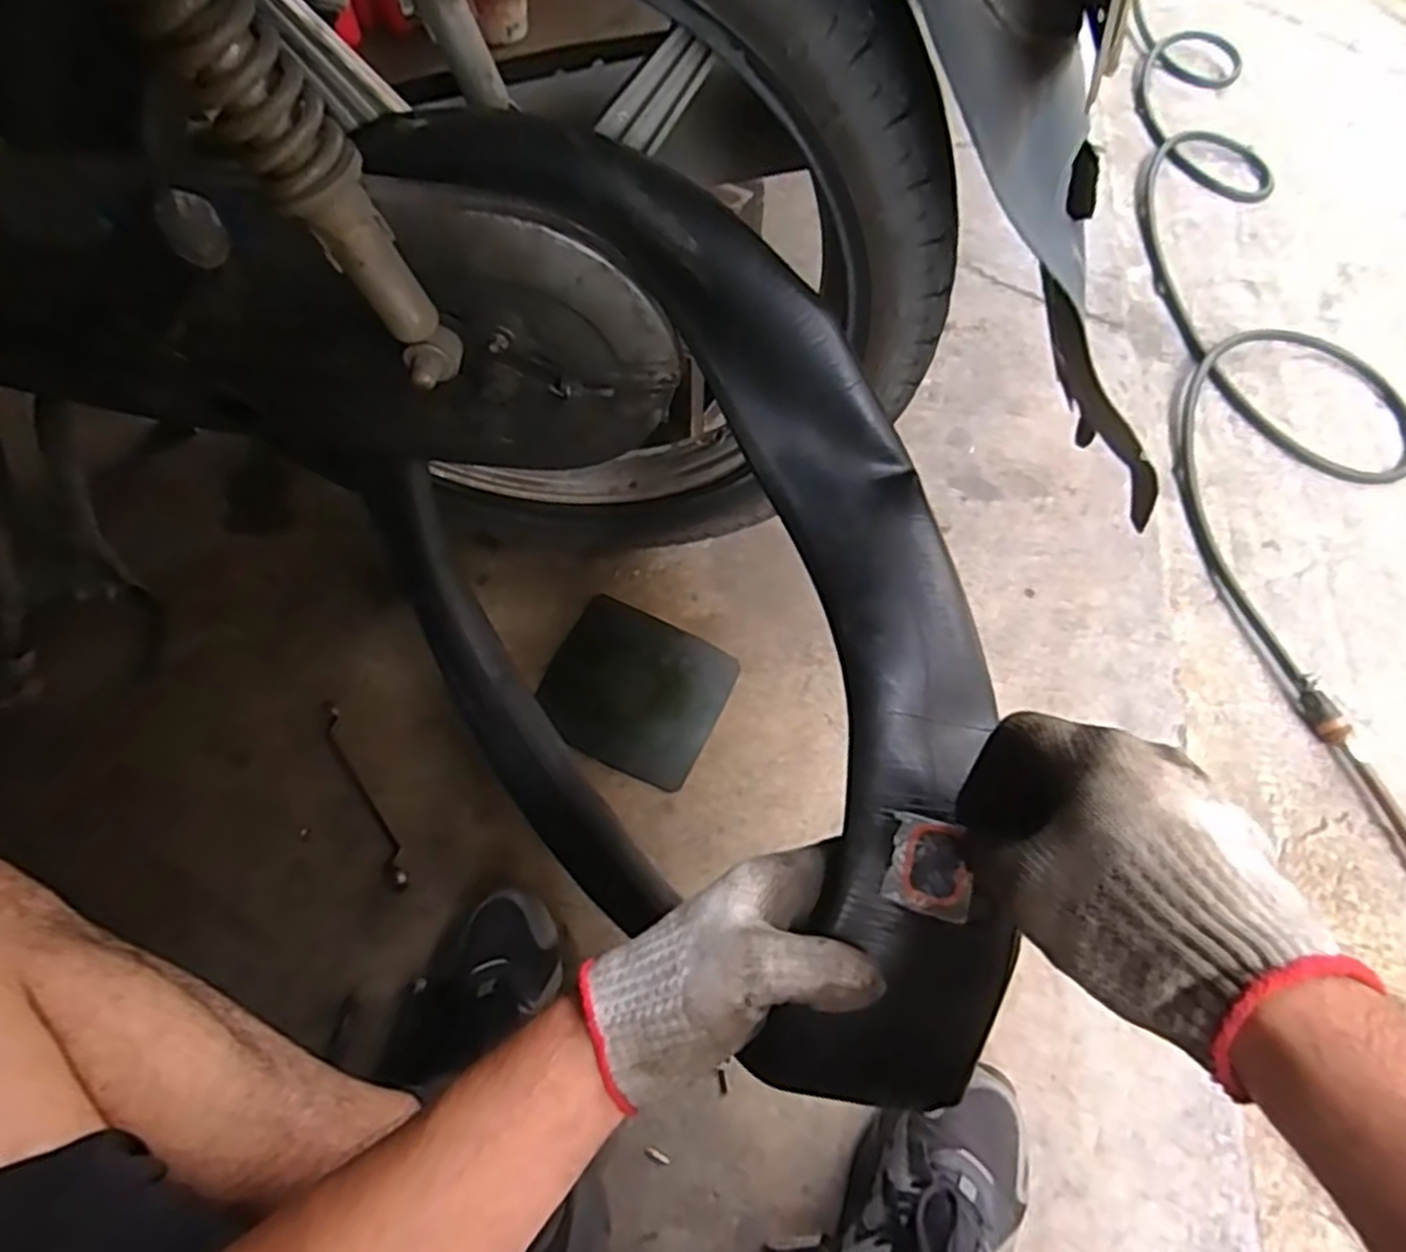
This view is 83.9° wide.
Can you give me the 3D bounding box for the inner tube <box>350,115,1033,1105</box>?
[{"bbox_3d":[-0.018,0.001,0.483,0.279,0.376,0.511,-40,69,-20],"label":"inner tube"}]

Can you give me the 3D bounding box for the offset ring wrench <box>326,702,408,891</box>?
[{"bbox_3d":[-0.298,0.144,0.684,0.019,0.008,0.191,-28,65,-15],"label":"offset ring wrench"}]

